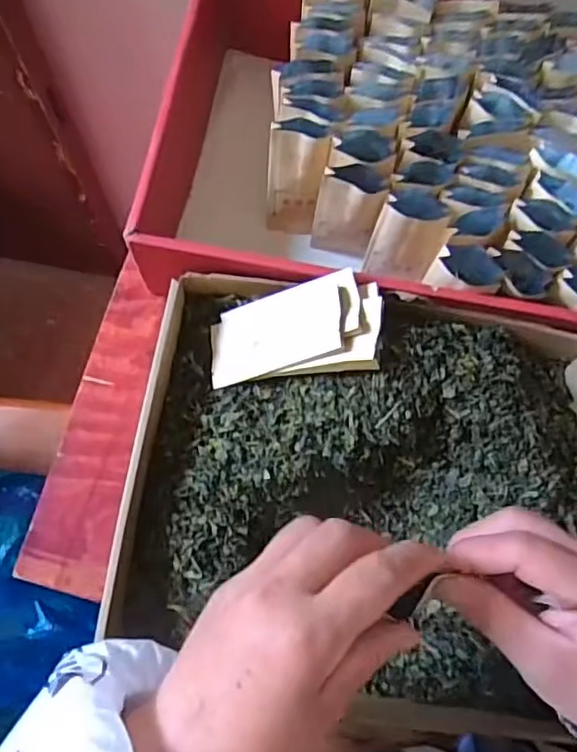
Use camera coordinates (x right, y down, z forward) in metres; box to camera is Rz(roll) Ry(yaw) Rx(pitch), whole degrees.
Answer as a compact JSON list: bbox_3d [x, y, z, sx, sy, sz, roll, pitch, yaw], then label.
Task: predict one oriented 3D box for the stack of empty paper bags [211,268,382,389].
[{"bbox_3d":[0.002,-0.031,0.431,0.130,0.019,0.069,-9,69,29],"label":"stack of empty paper bags"}]

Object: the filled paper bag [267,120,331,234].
[{"bbox_3d":[0.006,-0.160,0.493,0.045,0.098,0.016,15,57,5],"label":"filled paper bag"}]

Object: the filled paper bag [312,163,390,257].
[{"bbox_3d":[0.050,-0.132,0.486,0.049,0.098,0.023,20,73,5],"label":"filled paper bag"}]

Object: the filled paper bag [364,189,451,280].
[{"bbox_3d":[0.094,-0.110,0.472,0.049,0.079,0.035,19,73,5],"label":"filled paper bag"}]

